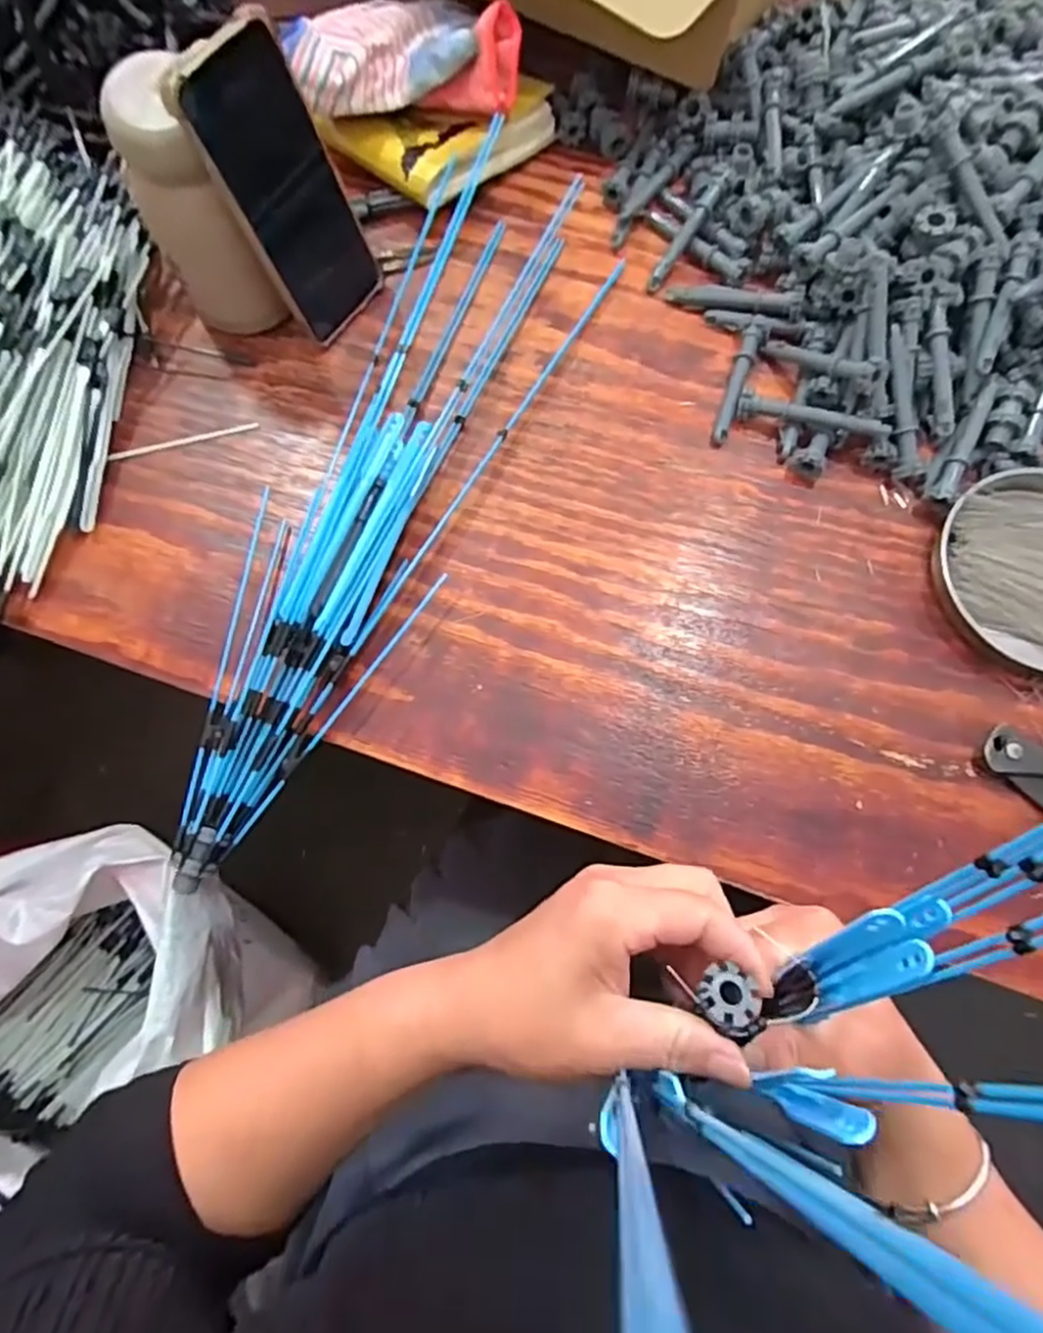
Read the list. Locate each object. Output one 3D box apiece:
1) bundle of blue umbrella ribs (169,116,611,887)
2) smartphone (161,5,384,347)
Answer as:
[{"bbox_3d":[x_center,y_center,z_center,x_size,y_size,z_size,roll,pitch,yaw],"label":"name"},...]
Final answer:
[{"bbox_3d":[-0.095,-0.123,0.445,0.135,0.047,0.523,25,75,8],"label":"bundle of blue umbrella ribs"},{"bbox_3d":[-0.143,-0.292,0.436,0.006,0.165,0.075,29,74,28],"label":"smartphone"}]

